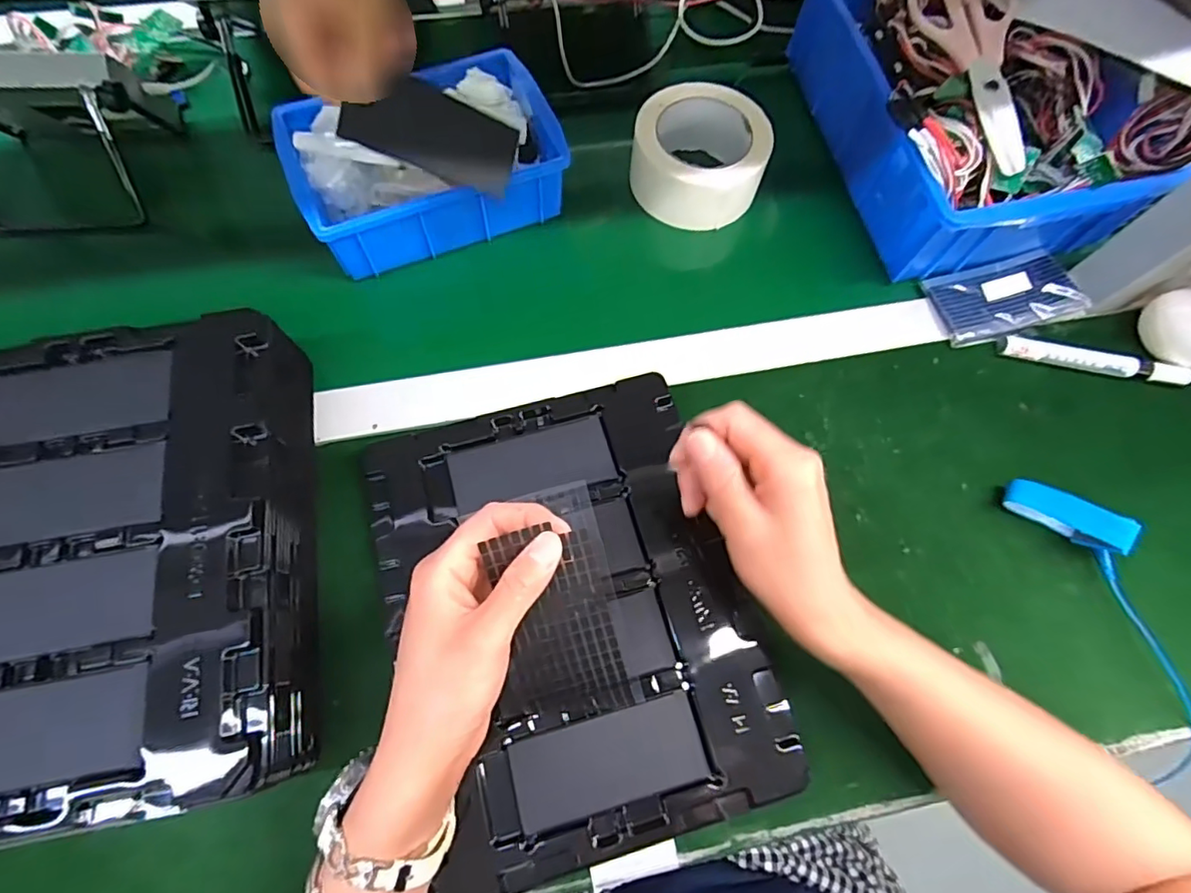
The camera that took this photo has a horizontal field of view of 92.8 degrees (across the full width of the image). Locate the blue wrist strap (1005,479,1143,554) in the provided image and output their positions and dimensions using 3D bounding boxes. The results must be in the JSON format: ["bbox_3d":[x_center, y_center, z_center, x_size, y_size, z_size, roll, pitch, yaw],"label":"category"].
[{"bbox_3d":[0.324,0.050,0.392,0.075,0.039,0.017,29,71,21],"label":"blue wrist strap"}]

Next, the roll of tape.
[{"bbox_3d":[0.089,-0.249,0.485,0.113,0.059,0.110,1,71,-2],"label":"roll of tape"}]

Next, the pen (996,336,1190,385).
[{"bbox_3d":[0.392,-0.068,0.445,0.144,0.017,0.020,11,71,1],"label":"pen"}]

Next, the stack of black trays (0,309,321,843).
[{"bbox_3d":[-0.292,0.066,0.338,0.212,0.073,0.269,-9,71,-6],"label":"stack of black trays"}]

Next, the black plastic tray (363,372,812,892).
[{"bbox_3d":[-0.017,0.100,0.358,0.215,0.024,0.272,-17,72,-8],"label":"black plastic tray"}]

